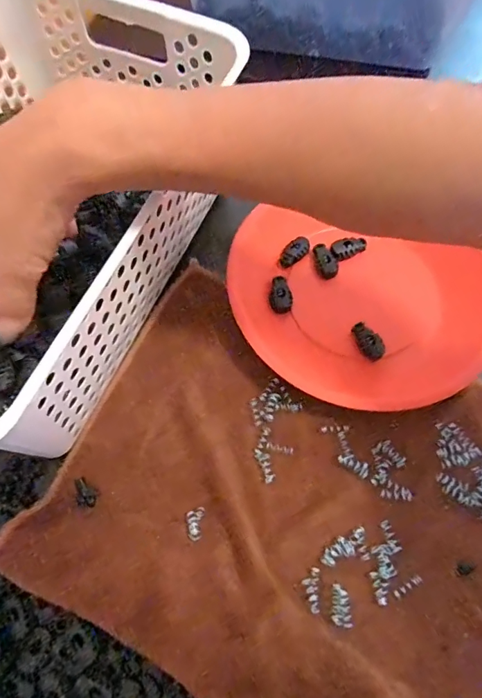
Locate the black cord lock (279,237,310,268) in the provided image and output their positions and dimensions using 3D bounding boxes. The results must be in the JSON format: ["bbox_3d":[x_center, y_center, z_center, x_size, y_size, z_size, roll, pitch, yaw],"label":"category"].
[{"bbox_3d":[0.041,-0.076,0.352,0.027,0.008,0.014,-37,74,-15],"label":"black cord lock"}]

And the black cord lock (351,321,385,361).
[{"bbox_3d":[0.090,-0.006,0.321,0.016,0.008,0.029,-30,72,-13],"label":"black cord lock"}]

